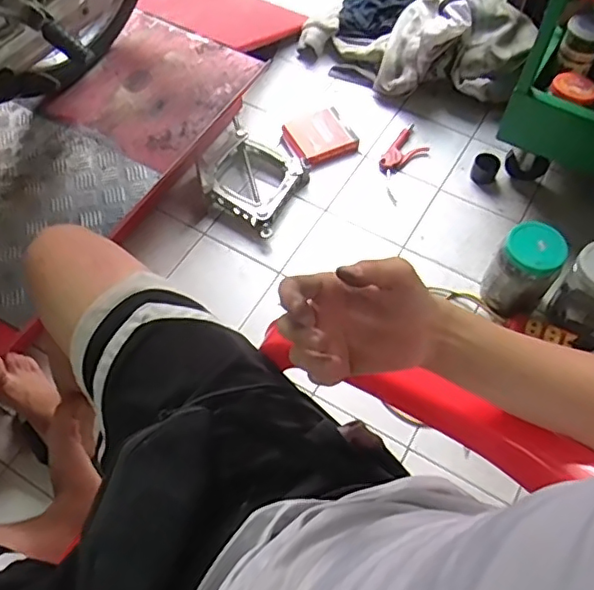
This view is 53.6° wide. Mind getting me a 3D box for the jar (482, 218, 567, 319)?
[{"bbox_3d":[0.434,-0.043,1.155,0.122,0.194,0.097,35,64,18],"label":"jar"}]

